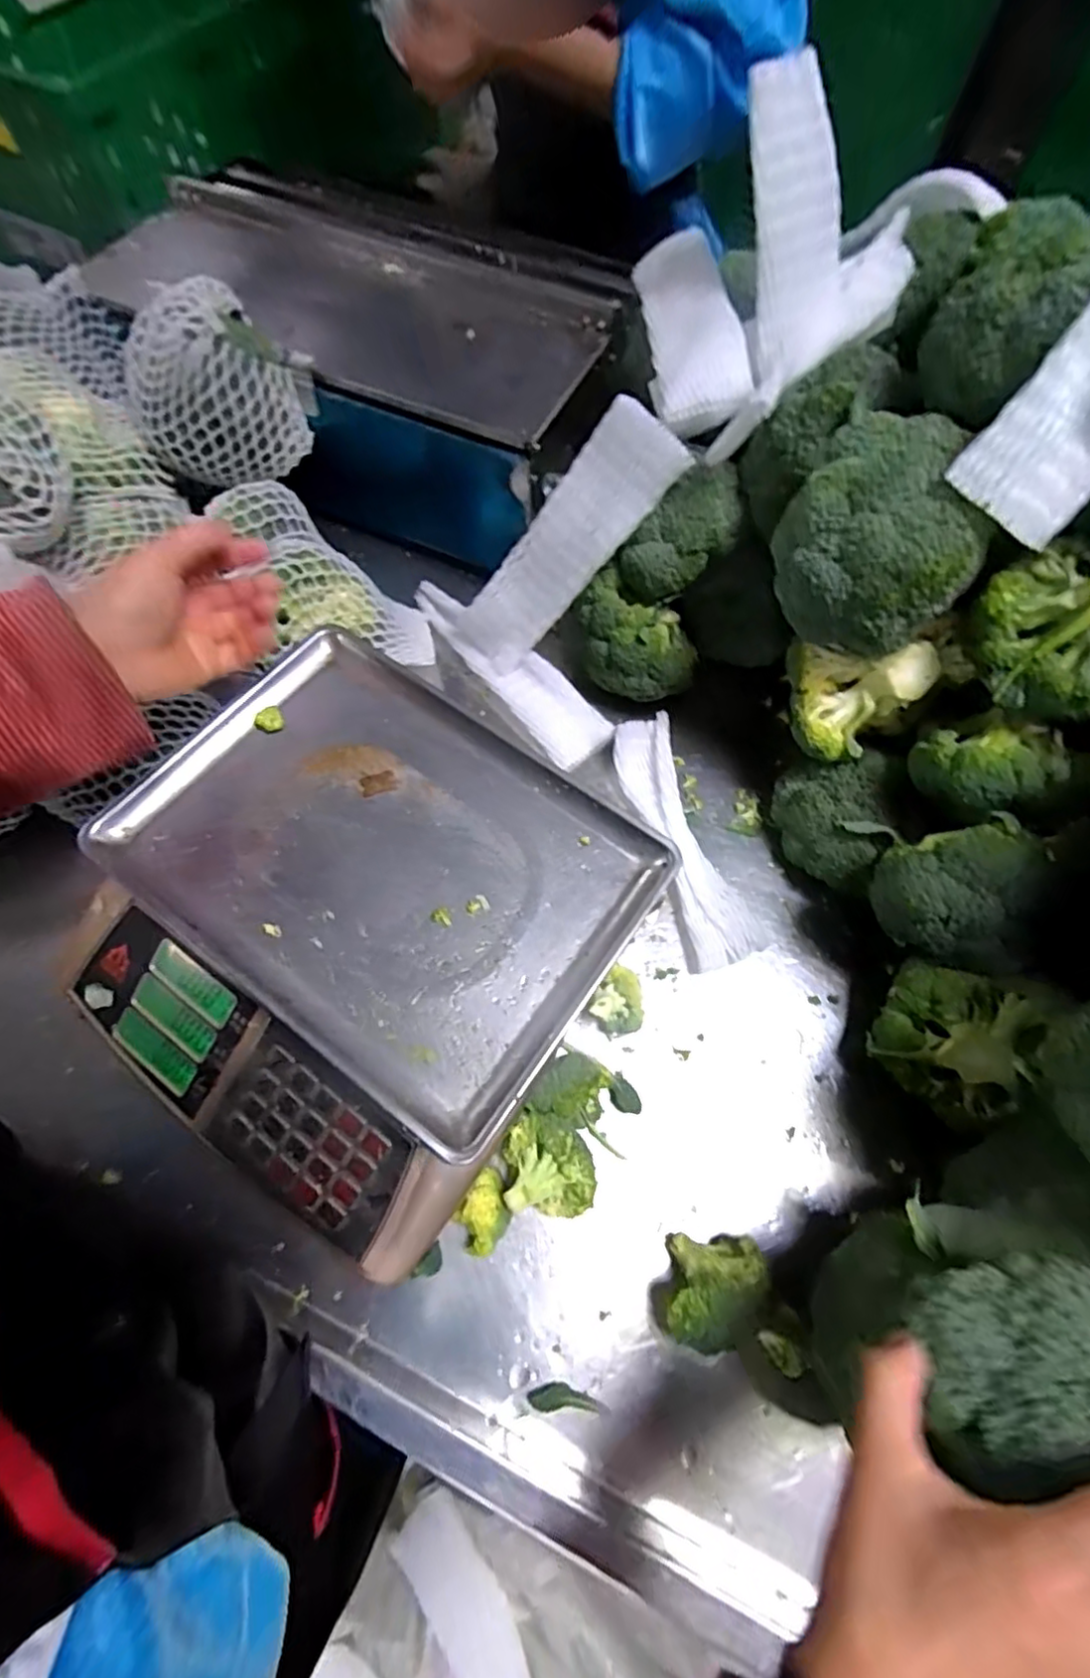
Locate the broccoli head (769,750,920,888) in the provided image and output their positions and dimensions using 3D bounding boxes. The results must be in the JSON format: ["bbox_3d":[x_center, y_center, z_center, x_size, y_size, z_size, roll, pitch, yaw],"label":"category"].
[{"bbox_3d":[0.240,-0.022,0.529,0.098,0.079,0.088,41,72,15],"label":"broccoli head"}]

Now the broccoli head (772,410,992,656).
[{"bbox_3d":[0.213,-0.195,0.421,0.117,0.109,0.097,27,69,10],"label":"broccoli head"}]

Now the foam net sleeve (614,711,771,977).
[{"bbox_3d":[0.120,-0.002,0.565,0.069,0.034,0.228,-15,68,-7],"label":"foam net sleeve"}]

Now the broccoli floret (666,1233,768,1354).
[{"bbox_3d":[0.108,0.294,0.422,0.055,0.062,0.062,14,67,5],"label":"broccoli floret"}]

